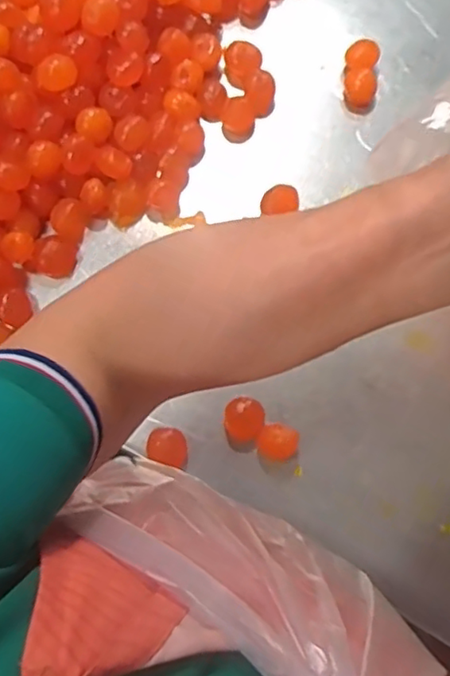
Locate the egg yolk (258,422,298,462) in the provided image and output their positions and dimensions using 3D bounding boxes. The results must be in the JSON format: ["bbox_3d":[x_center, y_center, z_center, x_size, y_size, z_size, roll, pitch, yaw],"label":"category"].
[{"bbox_3d":[0.042,0.083,0.474,0.031,0.024,0.028,21,77,4],"label":"egg yolk"}]

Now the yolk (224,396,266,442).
[{"bbox_3d":[0.015,0.065,0.480,0.031,0.021,0.032,0,76,-1],"label":"yolk"}]

